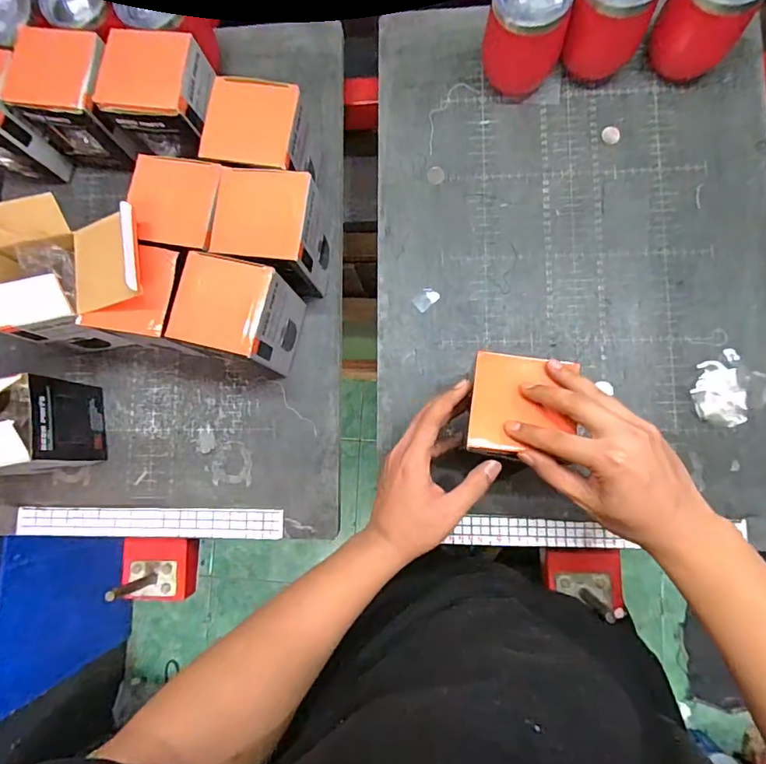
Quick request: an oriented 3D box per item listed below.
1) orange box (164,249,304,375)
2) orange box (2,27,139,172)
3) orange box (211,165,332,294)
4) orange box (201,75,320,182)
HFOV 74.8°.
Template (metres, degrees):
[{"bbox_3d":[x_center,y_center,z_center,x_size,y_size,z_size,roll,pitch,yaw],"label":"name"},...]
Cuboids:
[{"bbox_3d":[-0.149,-0.069,0.539,0.099,0.121,0.092,14,85,7],"label":"orange box"},{"bbox_3d":[-0.346,-0.323,0.583,0.115,0.107,0.089,5,84,6],"label":"orange box"},{"bbox_3d":[-0.113,-0.157,0.538,0.093,0.124,0.085,7,84,6],"label":"orange box"},{"bbox_3d":[-0.128,-0.253,0.554,0.094,0.120,0.088,9,84,7],"label":"orange box"}]

